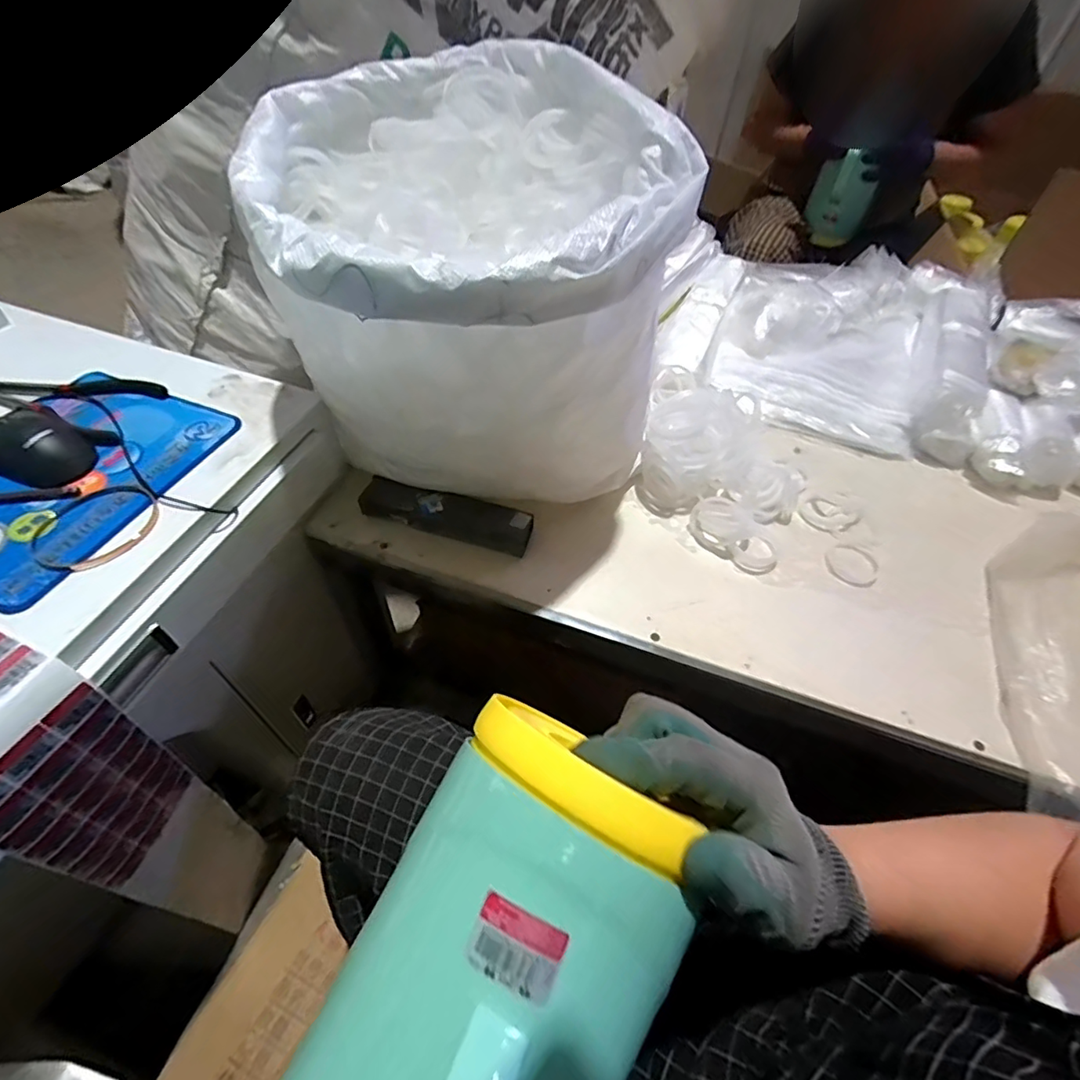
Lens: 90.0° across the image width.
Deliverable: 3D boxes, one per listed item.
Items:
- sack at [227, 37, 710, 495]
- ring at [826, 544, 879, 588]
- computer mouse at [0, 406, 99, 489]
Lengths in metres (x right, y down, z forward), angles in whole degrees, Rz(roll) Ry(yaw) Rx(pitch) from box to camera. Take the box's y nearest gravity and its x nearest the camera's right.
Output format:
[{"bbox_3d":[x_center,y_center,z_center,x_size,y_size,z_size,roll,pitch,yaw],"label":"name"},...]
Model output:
[{"bbox_3d":[-0.070,-0.229,0.550,0.338,0.353,0.345,-19,54,-19],"label":"sack"},{"bbox_3d":[0.394,0.031,0.682,0.065,0.006,0.070,2,50,-3],"label":"ring"},{"bbox_3d":[-0.481,-0.094,0.511,0.121,0.031,0.081,25,53,16],"label":"computer mouse"}]

